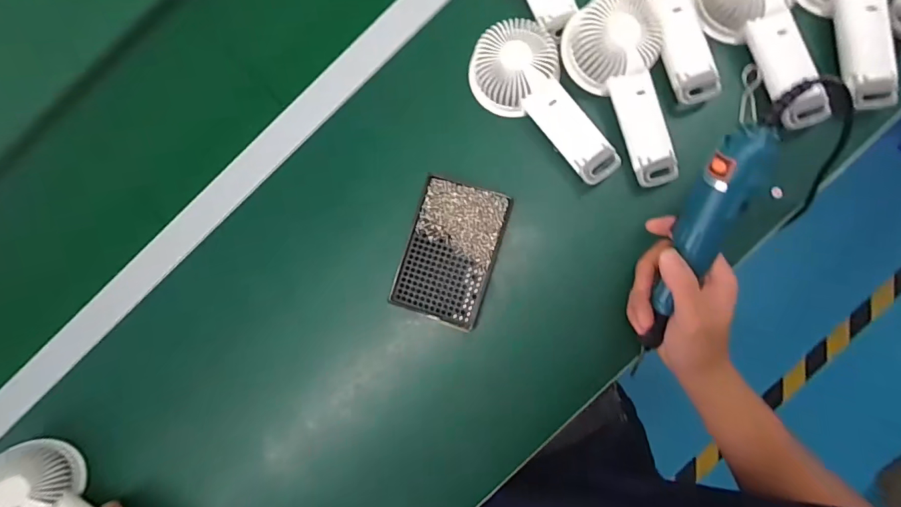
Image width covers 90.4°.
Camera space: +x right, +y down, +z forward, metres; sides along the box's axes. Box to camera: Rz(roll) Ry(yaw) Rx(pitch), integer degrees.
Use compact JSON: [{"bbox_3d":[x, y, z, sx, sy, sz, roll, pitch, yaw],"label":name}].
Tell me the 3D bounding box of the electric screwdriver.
[{"bbox_3d":[0.189,0.003,0.355,0.033,0.028,0.209,15,121,7],"label":"electric screwdriver"}]

